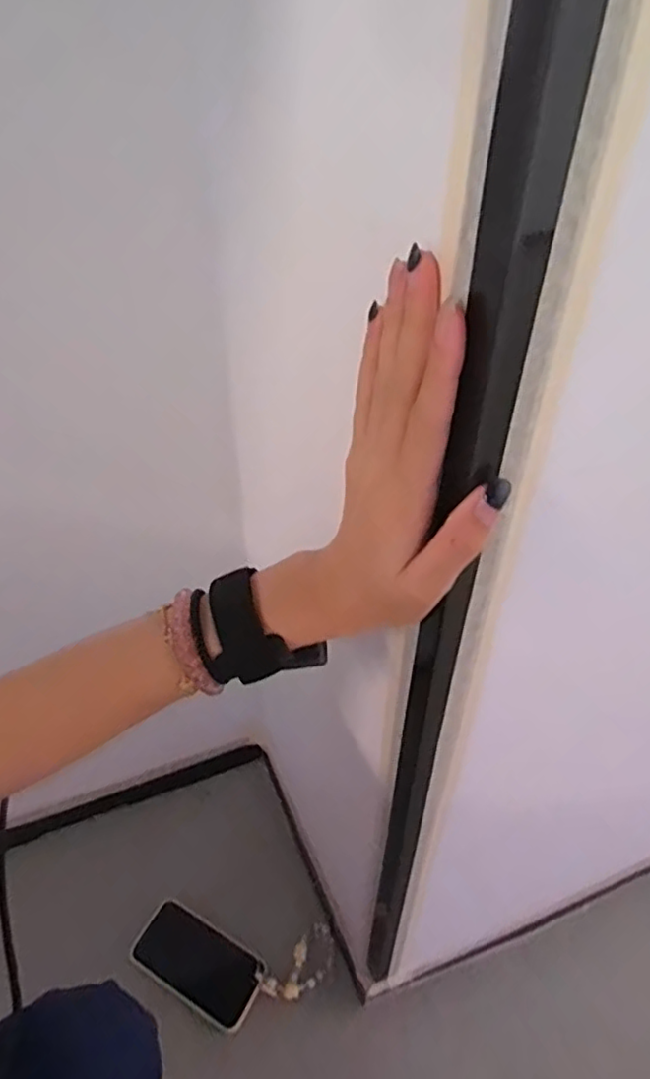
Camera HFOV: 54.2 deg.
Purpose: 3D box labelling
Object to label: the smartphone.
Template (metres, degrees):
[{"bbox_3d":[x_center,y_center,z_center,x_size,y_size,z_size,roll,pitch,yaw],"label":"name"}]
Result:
[{"bbox_3d":[-0.143,0.472,0.712,0.149,0.010,0.073,20,45,21],"label":"smartphone"}]

